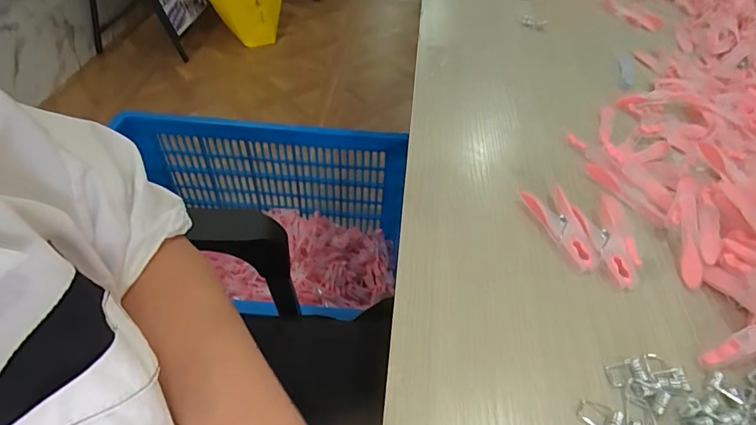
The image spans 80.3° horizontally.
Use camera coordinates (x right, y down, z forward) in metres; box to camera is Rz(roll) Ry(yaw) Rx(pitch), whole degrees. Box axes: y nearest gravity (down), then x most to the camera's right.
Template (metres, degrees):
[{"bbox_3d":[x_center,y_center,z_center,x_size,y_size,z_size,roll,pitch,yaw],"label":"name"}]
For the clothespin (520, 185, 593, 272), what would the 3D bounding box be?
[{"bbox_3d":[0.148,0.010,0.352,0.032,0.014,0.077,-14,50,-15],"label":"clothespin"}]

